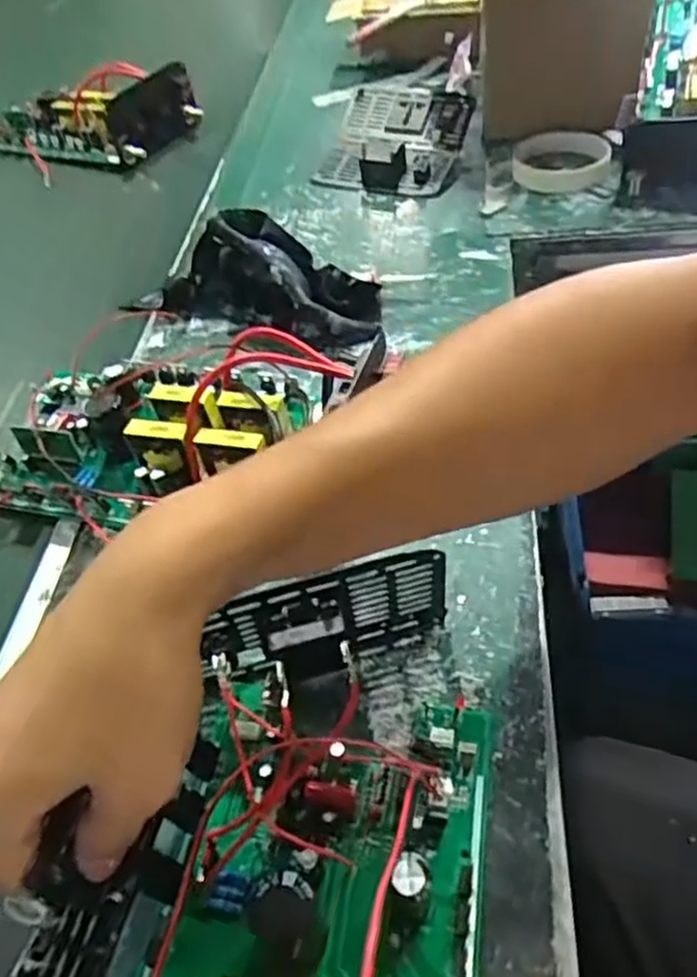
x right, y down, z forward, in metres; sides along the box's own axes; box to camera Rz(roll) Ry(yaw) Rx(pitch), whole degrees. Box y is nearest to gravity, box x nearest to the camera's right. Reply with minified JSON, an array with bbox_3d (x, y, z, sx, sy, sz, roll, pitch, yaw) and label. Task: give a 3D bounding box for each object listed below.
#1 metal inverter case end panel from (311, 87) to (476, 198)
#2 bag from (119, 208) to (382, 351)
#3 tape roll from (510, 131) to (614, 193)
[{"bbox_3d":[0.045,-0.345,0.731,0.133,0.039,0.148,12,51,17],"label":"metal inverter case end panel"},{"bbox_3d":[-0.078,-0.167,0.569,0.215,0.064,0.077,16,52,20],"label":"bag"},{"bbox_3d":[0.194,-0.301,0.675,0.083,0.020,0.083,-3,48,4],"label":"tape roll"}]

